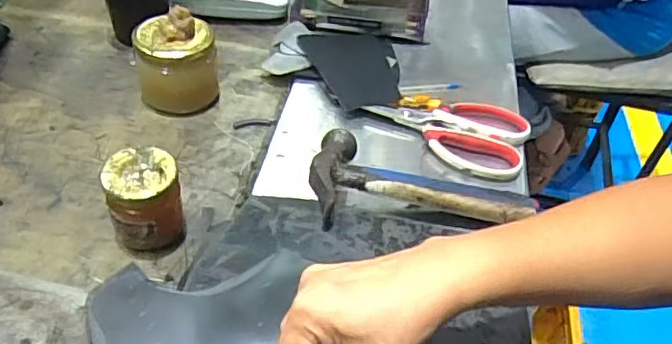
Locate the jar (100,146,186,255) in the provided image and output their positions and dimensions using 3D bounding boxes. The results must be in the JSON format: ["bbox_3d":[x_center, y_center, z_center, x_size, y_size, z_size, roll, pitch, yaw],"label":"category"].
[{"bbox_3d":[-0.157,0.027,0.479,0.059,0.081,0.054,-4,45,-12],"label":"jar"}]

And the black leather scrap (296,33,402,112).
[{"bbox_3d":[0.018,-0.127,0.684,0.115,0.012,0.161,4,41,-9],"label":"black leather scrap"}]

